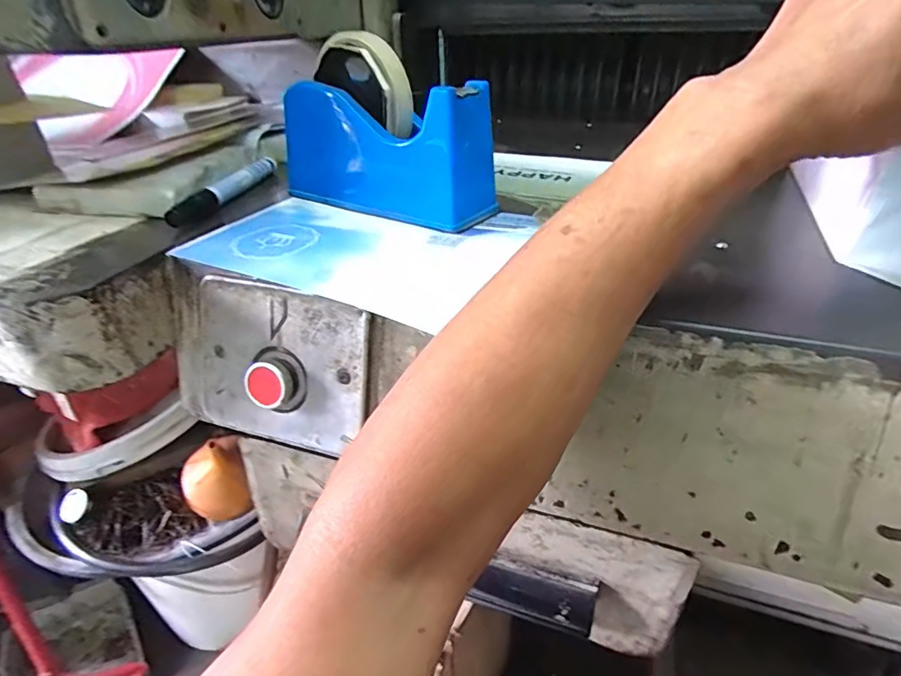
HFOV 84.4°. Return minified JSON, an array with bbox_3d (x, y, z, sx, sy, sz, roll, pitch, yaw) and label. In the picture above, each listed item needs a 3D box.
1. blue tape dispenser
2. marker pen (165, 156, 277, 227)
[{"bbox_3d":[-0.046,-0.145,0.349,0.157,0.100,0.079,28,47,36],"label":"blue tape dispenser"},{"bbox_3d":[-0.173,-0.120,0.390,0.012,0.018,0.142,5,37,11],"label":"marker pen"}]

